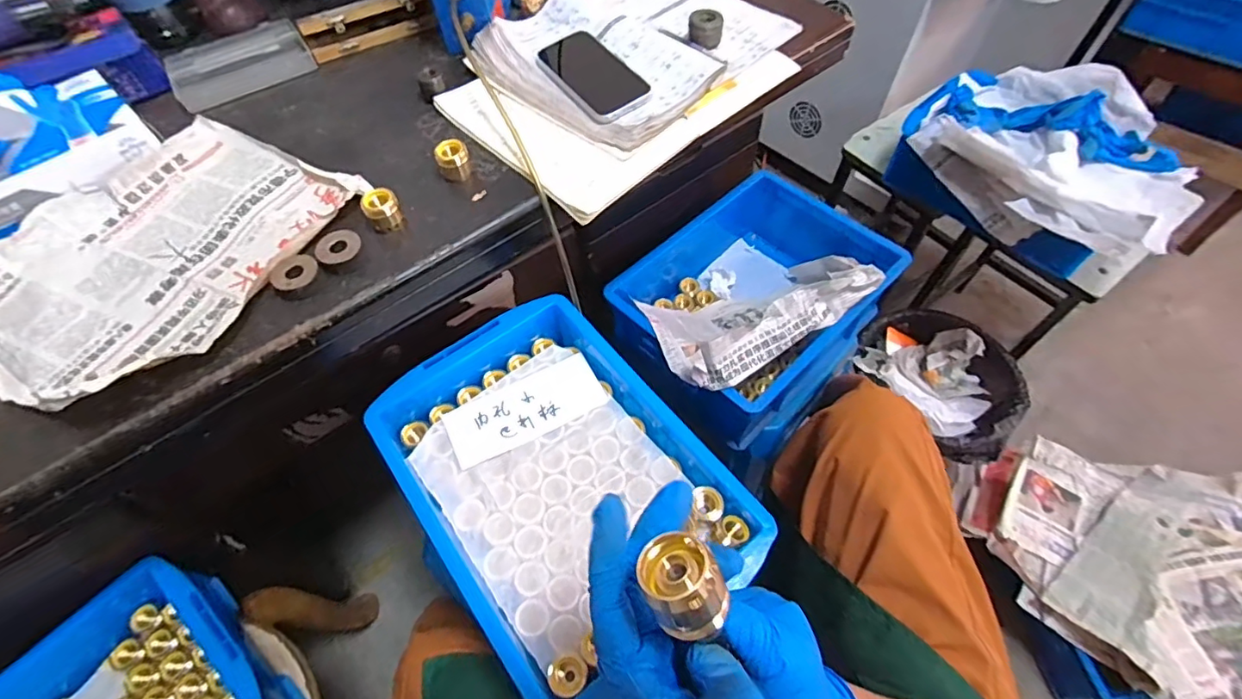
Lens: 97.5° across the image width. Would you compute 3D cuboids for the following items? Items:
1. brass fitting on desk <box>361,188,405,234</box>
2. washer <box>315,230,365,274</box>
[{"bbox_3d":[-0.224,-0.131,0.514,0.031,0.028,0.026,-29,62,-15],"label":"brass fitting on desk"},{"bbox_3d":[-0.256,-0.090,0.497,0.039,0.012,0.042,-31,62,-15],"label":"washer"}]

